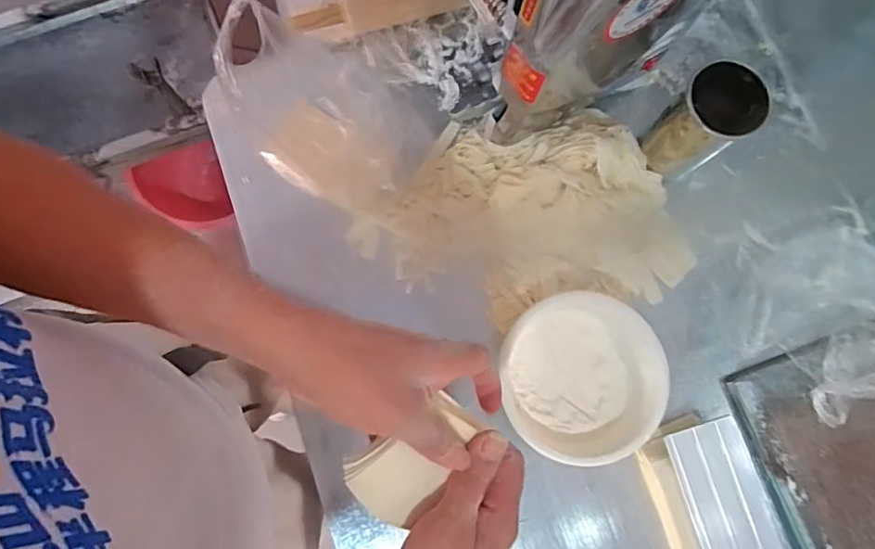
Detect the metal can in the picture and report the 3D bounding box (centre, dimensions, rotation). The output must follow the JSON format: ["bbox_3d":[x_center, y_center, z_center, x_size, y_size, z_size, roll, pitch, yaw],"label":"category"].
[{"bbox_3d":[0.318,-0.179,0.642,0.097,0.147,0.089,-39,83,-8],"label":"metal can"}]

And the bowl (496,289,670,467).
[{"bbox_3d":[0.168,0.121,0.623,0.192,0.069,0.183,0,80,-2],"label":"bowl"}]

